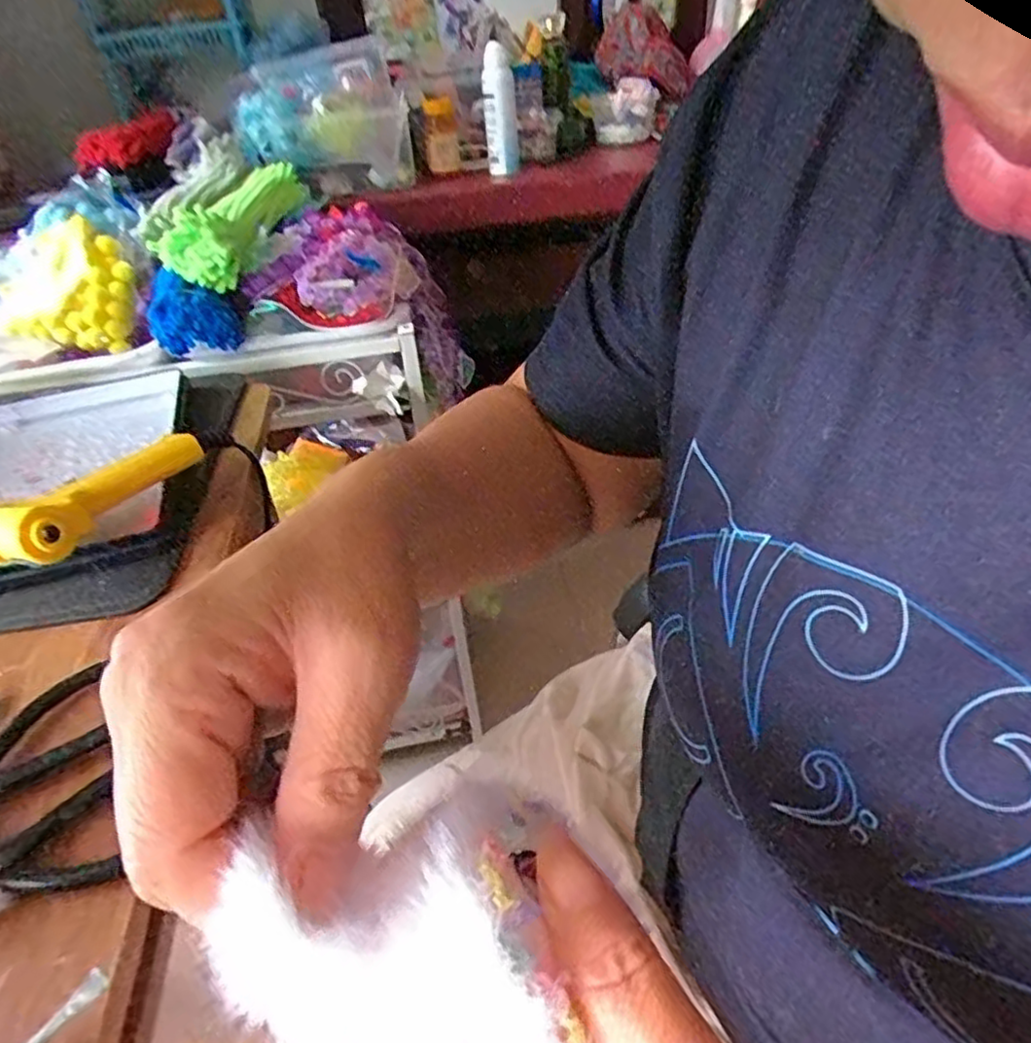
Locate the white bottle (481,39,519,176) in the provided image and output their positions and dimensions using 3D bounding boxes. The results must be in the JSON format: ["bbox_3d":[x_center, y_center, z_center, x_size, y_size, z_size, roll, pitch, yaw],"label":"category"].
[{"bbox_3d":[-0.022,-0.573,0.951,0.043,0.157,0.047,-2,38,4],"label":"white bottle"}]

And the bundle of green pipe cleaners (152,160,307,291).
[{"bbox_3d":[-0.305,-0.338,0.758,0.085,0.058,0.307,-4,38,1],"label":"bundle of green pipe cleaners"}]

